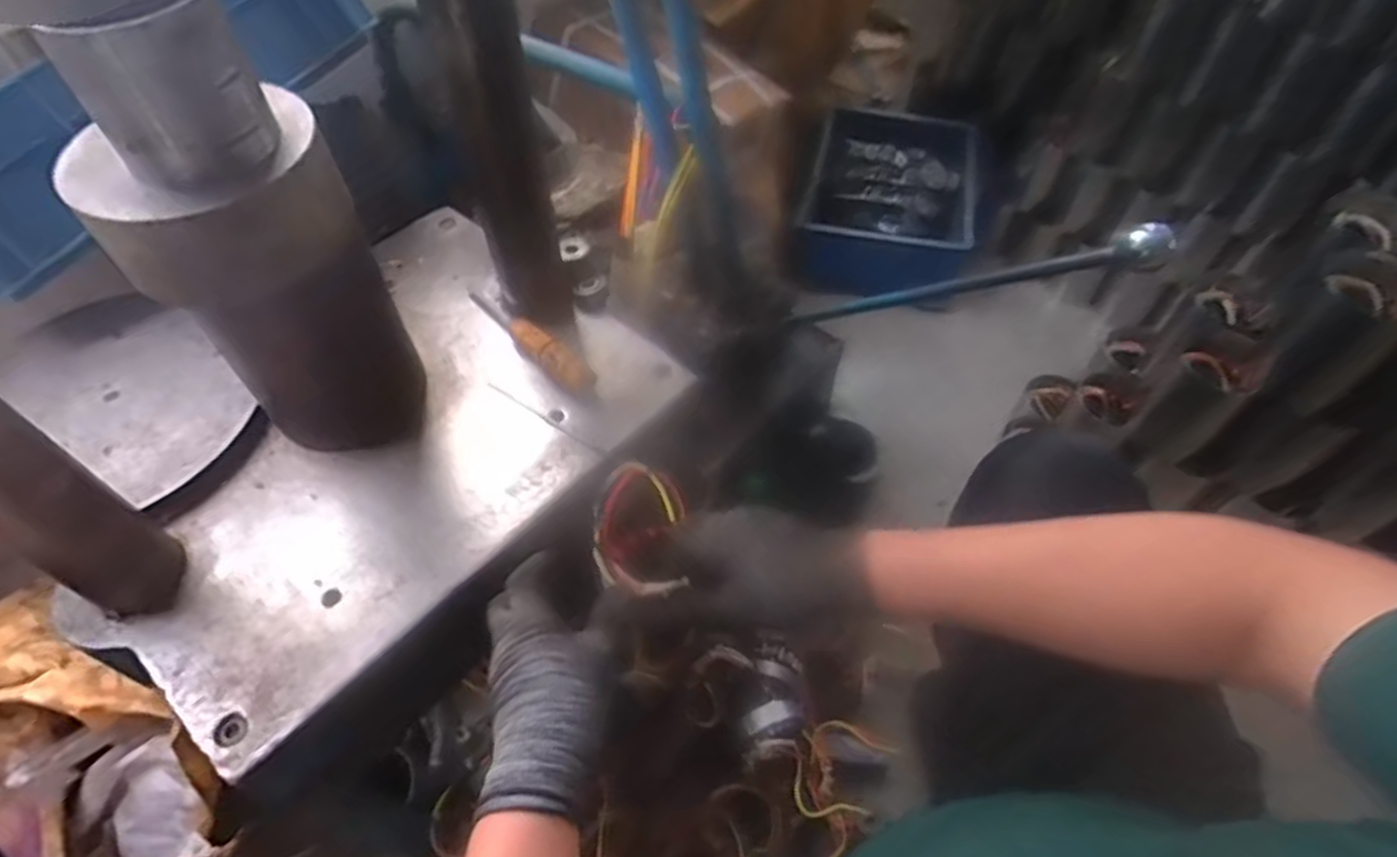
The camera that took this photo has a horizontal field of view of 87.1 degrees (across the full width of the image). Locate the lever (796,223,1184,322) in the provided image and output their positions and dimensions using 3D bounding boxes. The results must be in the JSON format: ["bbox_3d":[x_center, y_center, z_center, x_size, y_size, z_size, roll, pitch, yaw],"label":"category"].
[{"bbox_3d":[0.189,-0.109,0.597,0.026,0.029,0.377,-35,16,-23],"label":"lever"}]

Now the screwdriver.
[{"bbox_3d":[-0.165,-0.087,0.688,0.183,0.033,0.024,37,62,25],"label":"screwdriver"}]

